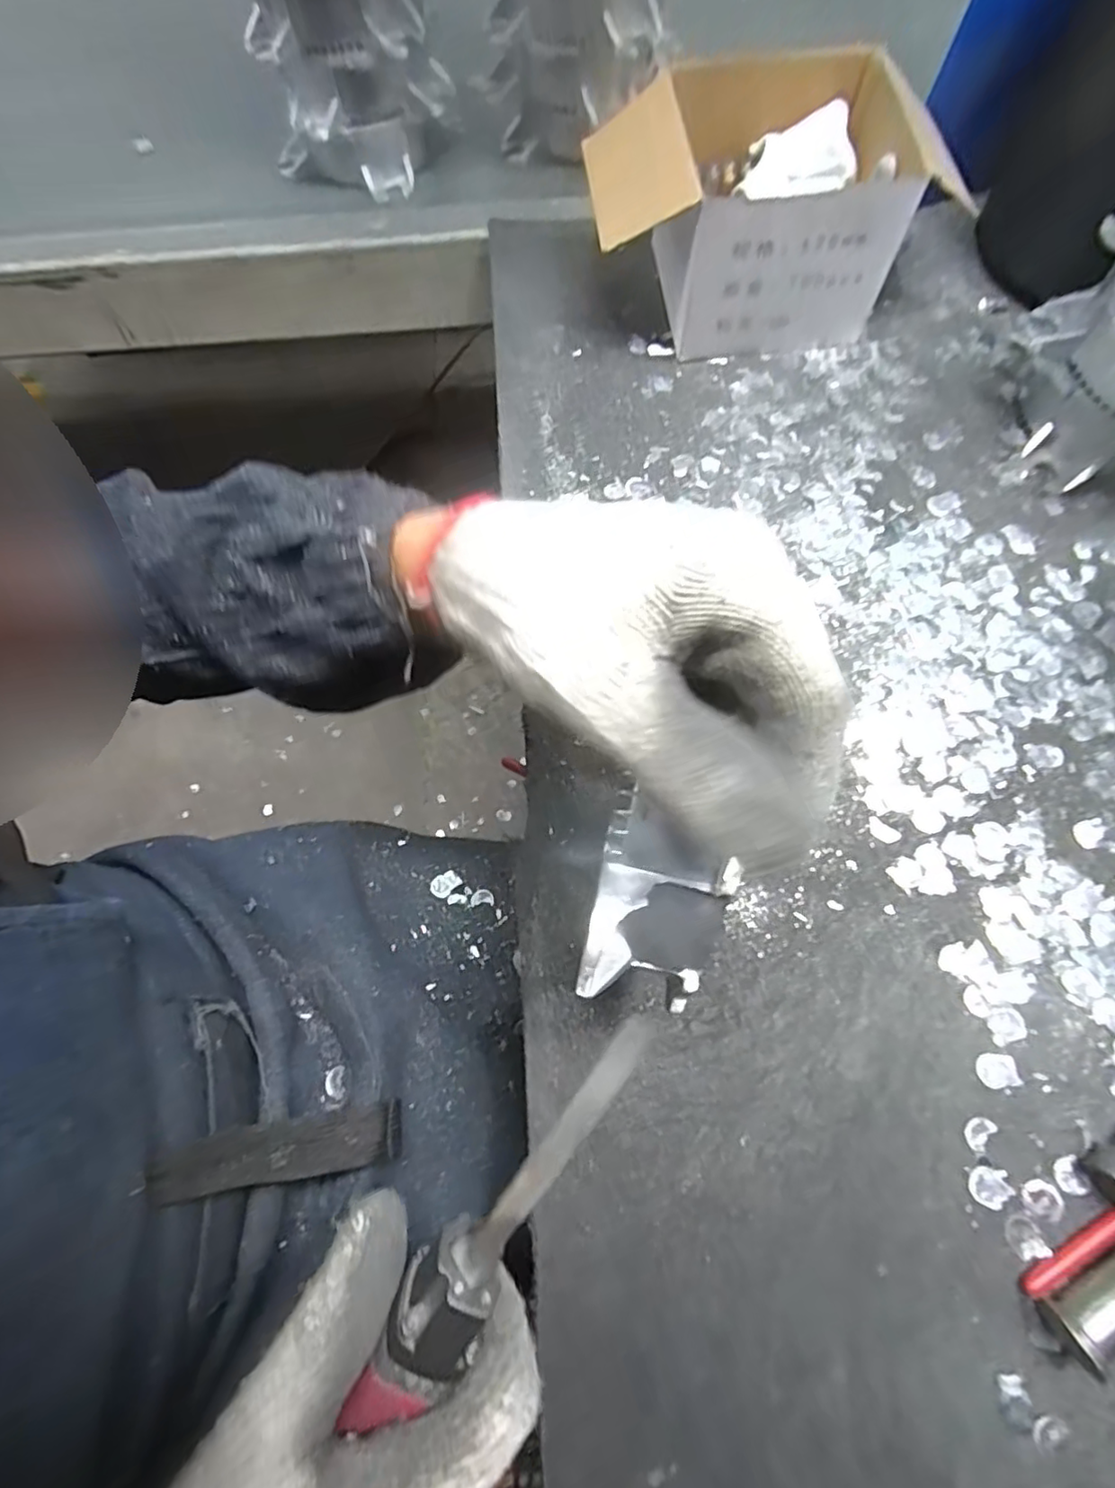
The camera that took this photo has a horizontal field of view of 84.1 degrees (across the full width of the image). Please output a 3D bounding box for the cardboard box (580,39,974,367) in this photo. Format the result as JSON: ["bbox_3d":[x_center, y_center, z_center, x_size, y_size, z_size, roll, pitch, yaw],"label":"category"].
[{"bbox_3d":[0.123,-0.357,0.420,0.190,0.102,0.140,-2,69,1],"label":"cardboard box"}]

